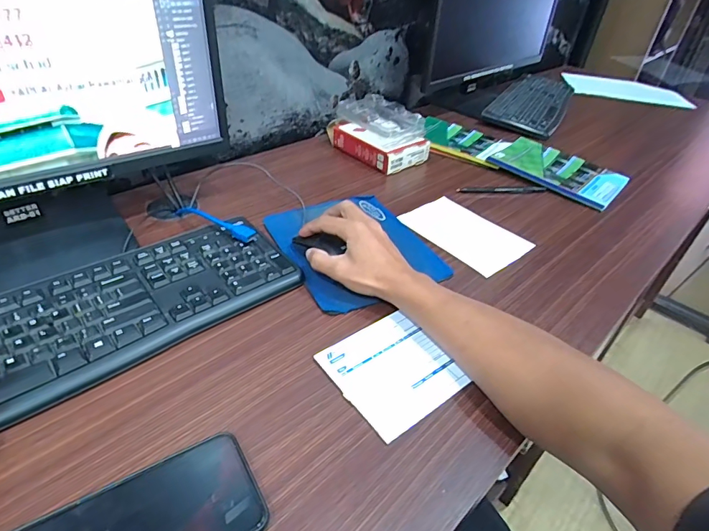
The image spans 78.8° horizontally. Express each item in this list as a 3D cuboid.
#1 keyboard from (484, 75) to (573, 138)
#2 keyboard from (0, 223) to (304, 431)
[{"bbox_3d":[0.436,-0.402,1.043,0.146,0.033,0.437,22,42,19],"label":"keyboard"},{"bbox_3d":[-0.264,0.057,0.411,0.428,0.023,0.150,-22,45,-30],"label":"keyboard"}]

